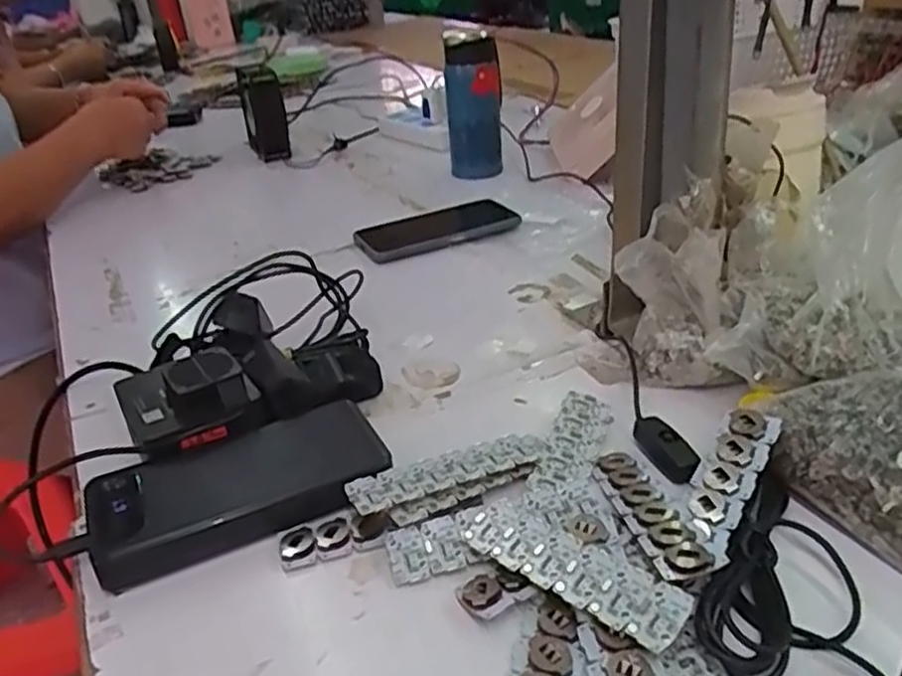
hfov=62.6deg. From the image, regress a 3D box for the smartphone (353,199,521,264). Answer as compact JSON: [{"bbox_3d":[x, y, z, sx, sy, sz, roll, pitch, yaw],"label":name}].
[{"bbox_3d":[-0.017,-0.108,0.736,0.151,0.014,0.080,-18,32,-21],"label":"smartphone"}]

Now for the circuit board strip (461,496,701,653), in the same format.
[{"bbox_3d":[0.053,0.102,0.333,0.108,0.007,0.028,20,38,38],"label":"circuit board strip"}]

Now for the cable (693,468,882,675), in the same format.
[{"bbox_3d":[0.145,0.102,0.335,0.074,0.019,0.117,0,30,9],"label":"cable"}]

